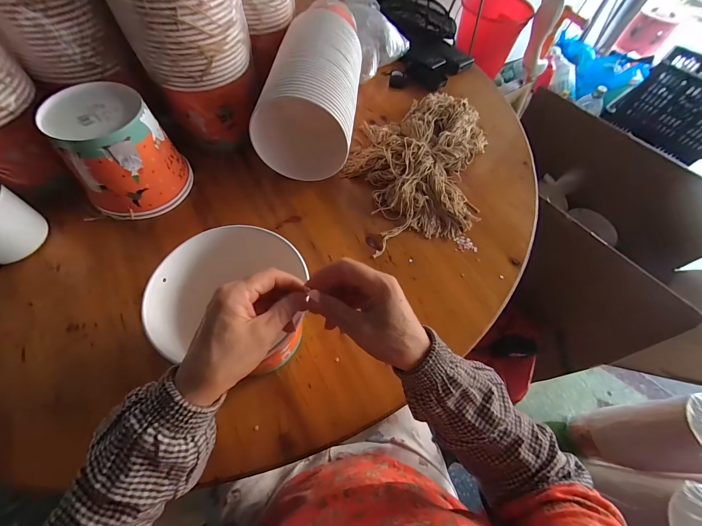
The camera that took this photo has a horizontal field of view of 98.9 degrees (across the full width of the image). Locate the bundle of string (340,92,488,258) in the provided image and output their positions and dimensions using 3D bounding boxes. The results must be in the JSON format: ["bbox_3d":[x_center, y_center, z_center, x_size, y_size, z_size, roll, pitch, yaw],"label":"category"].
[{"bbox_3d":[0.134,-0.209,0.592,0.260,0.062,0.429,16,60,5],"label":"bundle of string"}]

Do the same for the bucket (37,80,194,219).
[{"bbox_3d":[-0.361,-0.171,0.475,0.130,0.147,0.142,2,59,-3],"label":"bucket"}]

